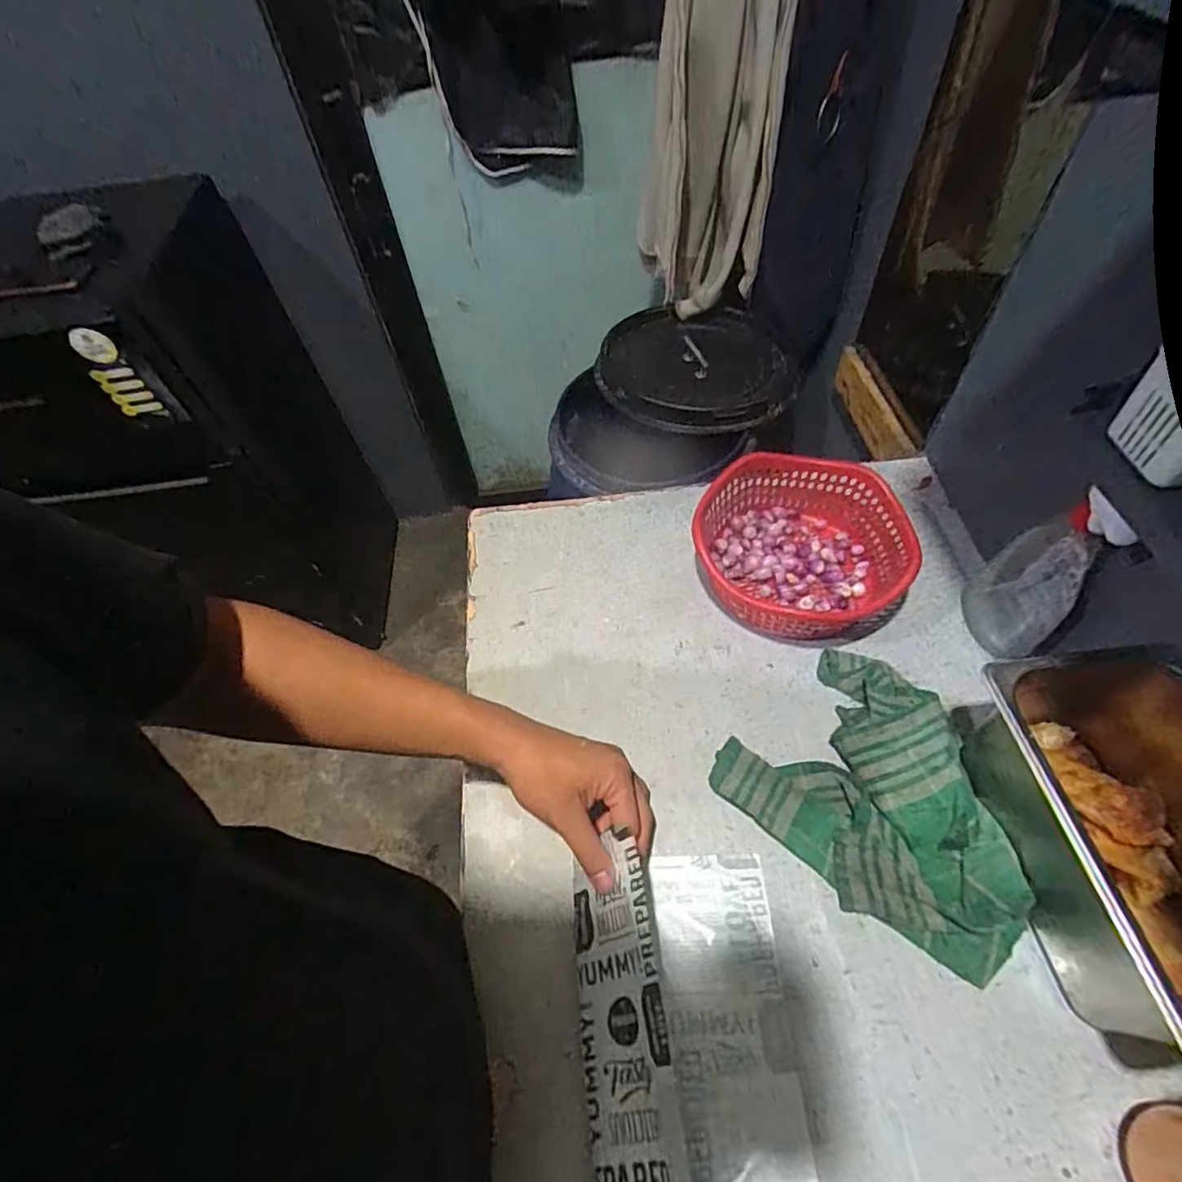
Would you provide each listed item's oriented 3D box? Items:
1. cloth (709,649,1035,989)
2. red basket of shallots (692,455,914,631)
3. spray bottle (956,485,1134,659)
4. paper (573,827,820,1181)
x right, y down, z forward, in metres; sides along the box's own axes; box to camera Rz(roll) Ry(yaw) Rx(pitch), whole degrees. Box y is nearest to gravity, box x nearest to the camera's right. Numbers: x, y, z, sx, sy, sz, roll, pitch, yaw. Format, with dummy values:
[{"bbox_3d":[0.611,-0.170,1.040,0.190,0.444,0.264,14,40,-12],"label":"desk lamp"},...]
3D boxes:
[{"bbox_3d":[0.266,0.175,0.524,0.245,0.046,0.204,36,65,26],"label":"cloth"},{"bbox_3d":[0.244,-0.050,0.663,0.201,0.083,0.217,-2,55,3],"label":"red basket of shallots"},{"bbox_3d":[0.429,-0.021,0.561,0.075,0.199,0.080,-40,61,-21],"label":"spray bottle"},{"bbox_3d":[0.070,0.320,0.415,0.156,0.086,0.258,-4,55,2],"label":"paper"}]

